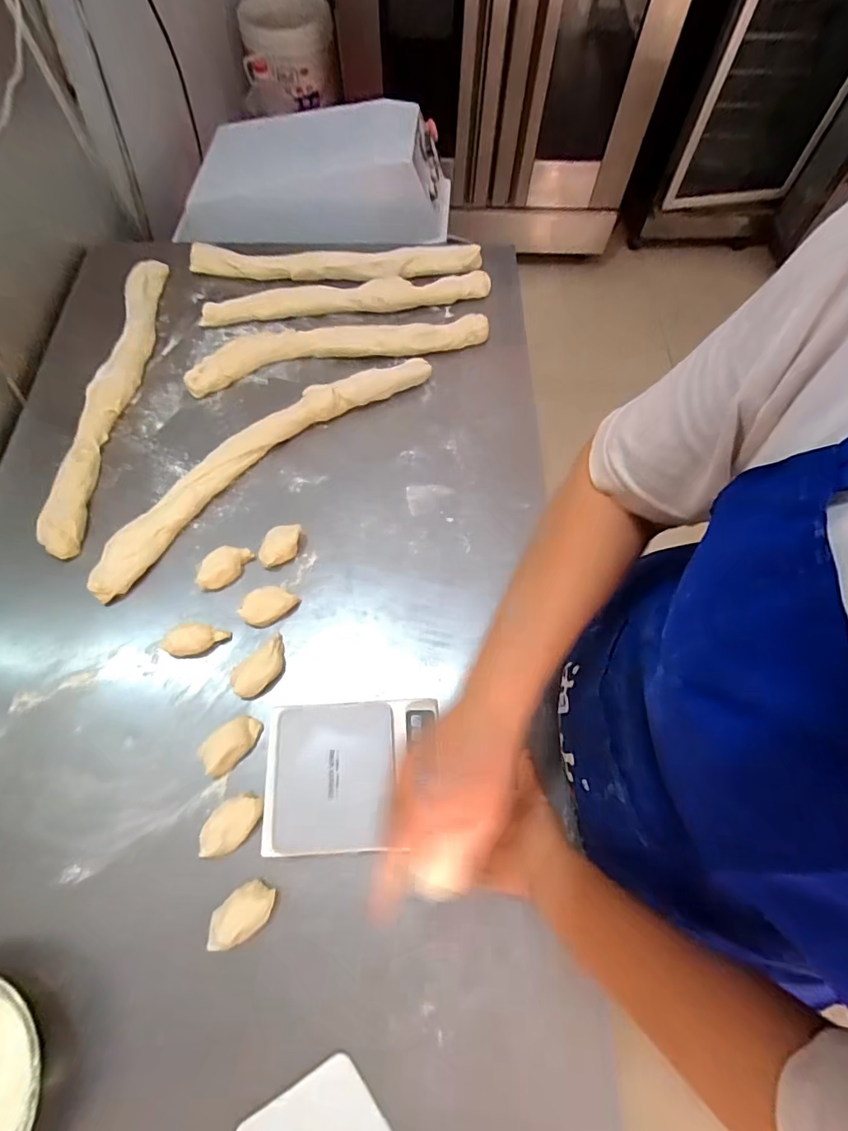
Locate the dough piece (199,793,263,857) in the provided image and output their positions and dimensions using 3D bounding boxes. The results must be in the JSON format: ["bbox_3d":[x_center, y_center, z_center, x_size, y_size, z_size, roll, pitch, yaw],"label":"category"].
[{"bbox_3d":[-0.201,0.271,0.514,0.070,0.024,0.041,-36,70,-15],"label":"dough piece"}]

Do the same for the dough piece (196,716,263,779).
[{"bbox_3d":[-0.215,0.200,0.548,0.043,0.033,0.066,41,72,17],"label":"dough piece"}]

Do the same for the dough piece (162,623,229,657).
[{"bbox_3d":[-0.276,0.088,0.592,0.073,0.038,0.039,-4,66,-2],"label":"dough piece"}]

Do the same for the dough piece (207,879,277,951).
[{"bbox_3d":[-0.179,0.342,0.477,0.065,0.020,0.041,-38,71,-15],"label":"dough piece"}]

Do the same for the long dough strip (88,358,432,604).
[{"bbox_3d":[-0.225,-0.159,0.700,0.564,0.037,0.090,-40,72,-16],"label":"long dough strip"}]

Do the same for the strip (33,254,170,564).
[{"bbox_3d":[-0.475,-0.271,0.744,0.059,0.031,0.565,0,66,0],"label":"strip"}]

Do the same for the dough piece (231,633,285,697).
[{"bbox_3d":[-0.190,0.120,0.573,0.034,0.035,0.078,33,70,14],"label":"dough piece"}]

